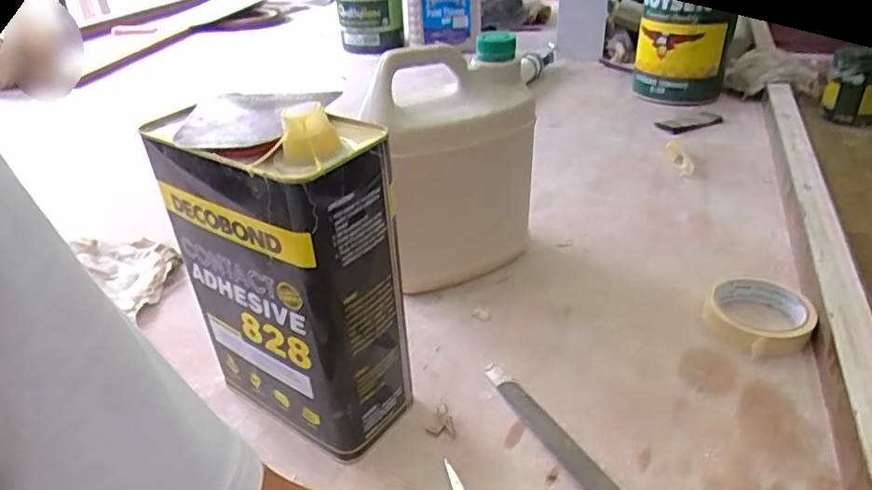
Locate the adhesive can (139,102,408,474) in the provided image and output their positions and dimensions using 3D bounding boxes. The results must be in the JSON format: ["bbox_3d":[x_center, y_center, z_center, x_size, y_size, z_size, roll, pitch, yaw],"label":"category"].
[{"bbox_3d":[-0.109,0.028,0.453,0.165,0.251,0.088,16,37,29],"label":"adhesive can"}]

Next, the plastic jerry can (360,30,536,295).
[{"bbox_3d":[0.012,-0.088,0.640,0.169,0.233,0.125,-14,33,-15],"label":"plastic jerry can"}]

